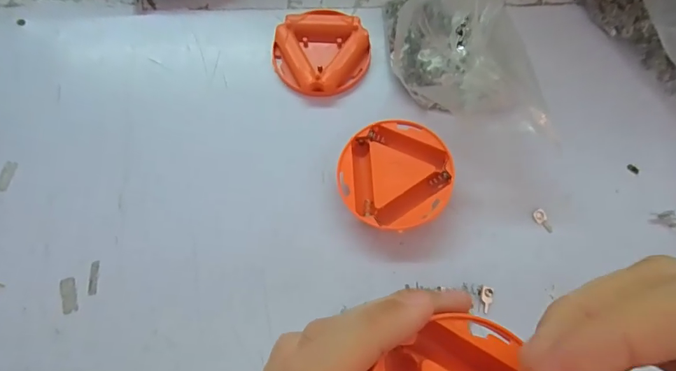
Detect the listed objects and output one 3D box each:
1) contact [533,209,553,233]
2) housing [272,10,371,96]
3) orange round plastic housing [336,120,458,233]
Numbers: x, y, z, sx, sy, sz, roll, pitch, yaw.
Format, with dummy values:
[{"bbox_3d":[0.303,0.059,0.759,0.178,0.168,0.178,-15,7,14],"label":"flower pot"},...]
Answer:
[{"bbox_3d":[0.119,0.020,0.246,0.007,0.004,0.015,-21,71,-5],"label":"contact"},{"bbox_3d":[-0.012,-0.087,0.282,0.063,0.013,0.058,-1,71,2],"label":"housing"},{"bbox_3d":[0.033,-0.005,0.249,0.062,0.021,0.063,-1,71,2],"label":"orange round plastic housing"}]

